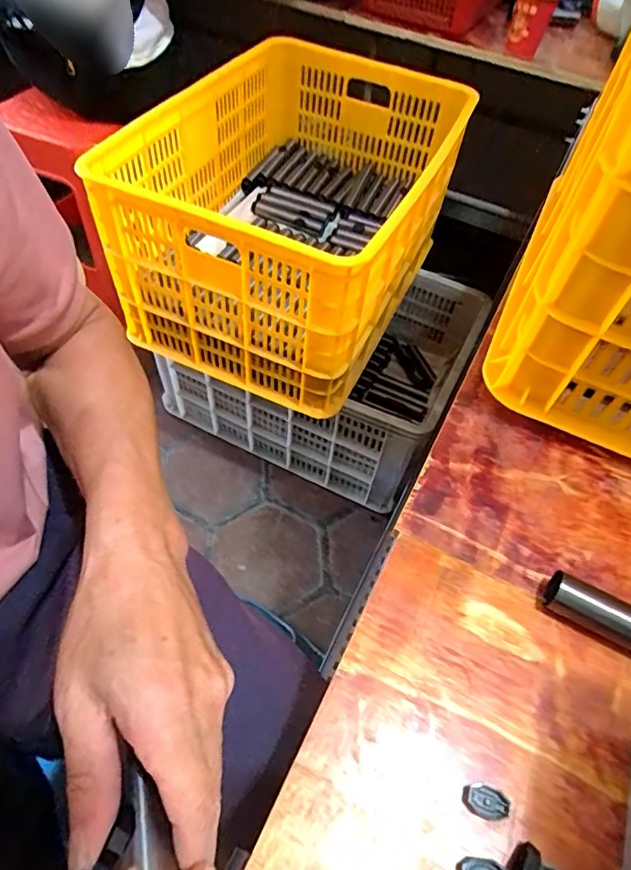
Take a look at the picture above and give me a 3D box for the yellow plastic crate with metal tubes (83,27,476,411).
[{"bbox_3d":[-0.025,-0.392,0.920,0.434,0.321,0.601,24,56,11],"label":"yellow plastic crate with metal tubes"}]

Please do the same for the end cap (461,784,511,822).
[{"bbox_3d":[0.091,0.196,0.274,0.024,0.004,0.015,17,55,9],"label":"end cap"}]

